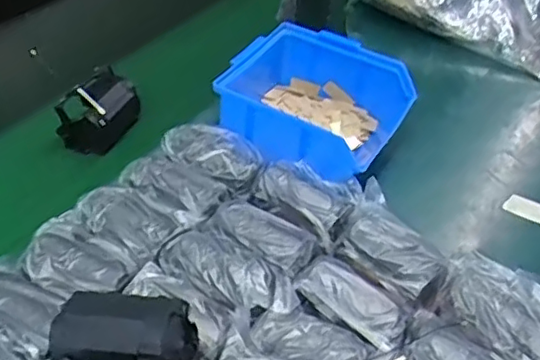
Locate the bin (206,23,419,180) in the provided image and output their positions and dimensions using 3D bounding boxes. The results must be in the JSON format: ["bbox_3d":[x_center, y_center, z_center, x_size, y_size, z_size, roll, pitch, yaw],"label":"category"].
[{"bbox_3d":[0.033,-0.061,0.527,0.134,0.063,0.126,25,46,22],"label":"bin"}]

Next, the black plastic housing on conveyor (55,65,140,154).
[{"bbox_3d":[-0.142,-0.058,0.540,0.047,0.050,0.070,17,44,14],"label":"black plastic housing on conveyor"}]

